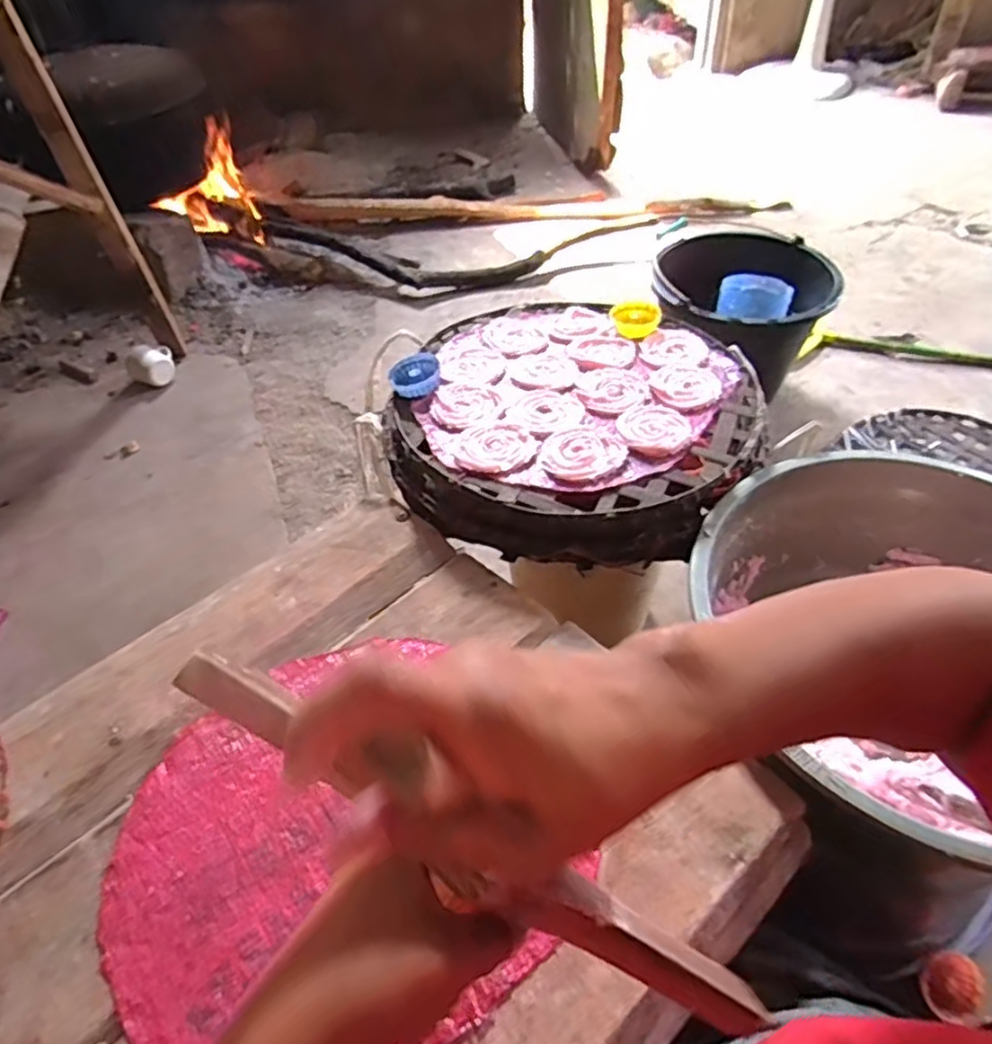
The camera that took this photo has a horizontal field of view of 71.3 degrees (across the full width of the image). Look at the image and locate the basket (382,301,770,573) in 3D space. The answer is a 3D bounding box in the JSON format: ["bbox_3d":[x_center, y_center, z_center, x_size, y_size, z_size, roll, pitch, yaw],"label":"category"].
[{"bbox_3d":[0.091,-0.132,0.808,0.410,0.077,0.395,13,49,14],"label":"basket"}]

